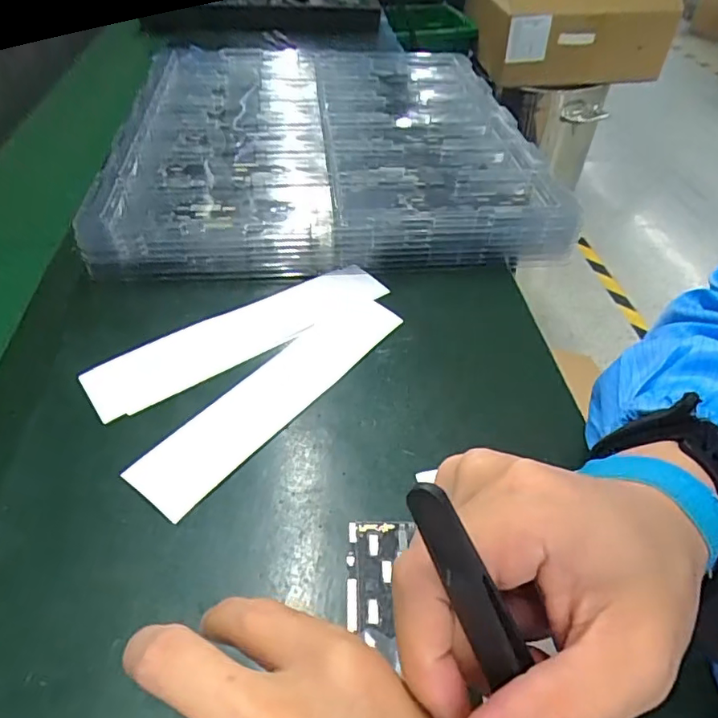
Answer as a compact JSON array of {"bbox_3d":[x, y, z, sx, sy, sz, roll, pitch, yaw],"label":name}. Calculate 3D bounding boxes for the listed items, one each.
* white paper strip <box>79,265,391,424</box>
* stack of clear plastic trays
[{"bbox_3d":[-0.084,-0.023,0.396,0.228,0.010,0.049,-28,52,-27],"label":"white paper strip"},{"bbox_3d":[-0.040,-0.248,0.600,0.418,0.063,0.493,-2,44,-5],"label":"stack of clear plastic trays"}]

